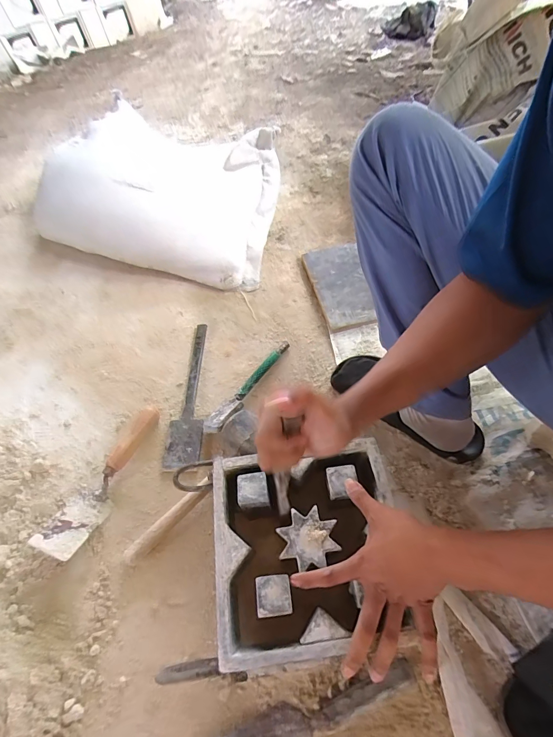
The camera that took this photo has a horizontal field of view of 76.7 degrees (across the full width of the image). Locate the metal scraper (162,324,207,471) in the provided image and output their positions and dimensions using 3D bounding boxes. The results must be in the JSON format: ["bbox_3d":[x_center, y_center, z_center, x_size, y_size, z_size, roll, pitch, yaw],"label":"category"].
[{"bbox_3d":[-0.166,0.042,0.690,0.064,0.015,0.310,-1,58,3],"label":"metal scraper"}]

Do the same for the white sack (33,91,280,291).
[{"bbox_3d":[-0.260,-0.480,0.921,0.541,0.205,0.463,15,61,13],"label":"white sack"}]

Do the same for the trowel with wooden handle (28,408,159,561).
[{"bbox_3d":[-0.293,0.175,0.593,0.075,0.056,0.261,16,61,13],"label":"trowel with wooden handle"}]

